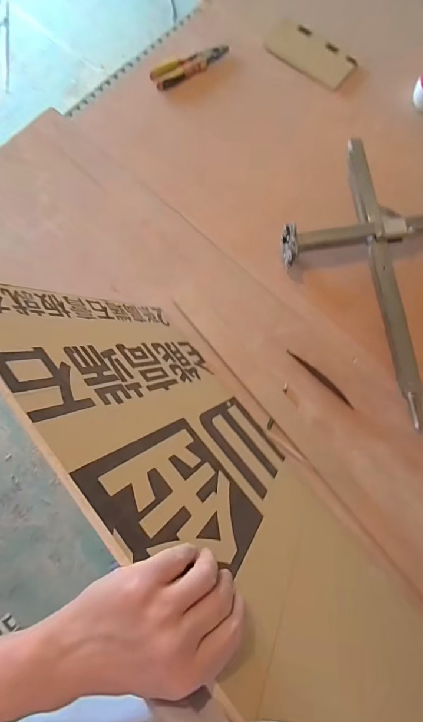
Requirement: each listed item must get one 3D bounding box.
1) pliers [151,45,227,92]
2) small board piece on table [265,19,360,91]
[{"bbox_3d":[-0.048,-0.681,0.850,0.181,0.025,0.063,-21,80,1],"label":"pliers"},{"bbox_3d":[0.221,-0.707,0.849,0.214,0.014,0.093,42,95,9],"label":"small board piece on table"}]

